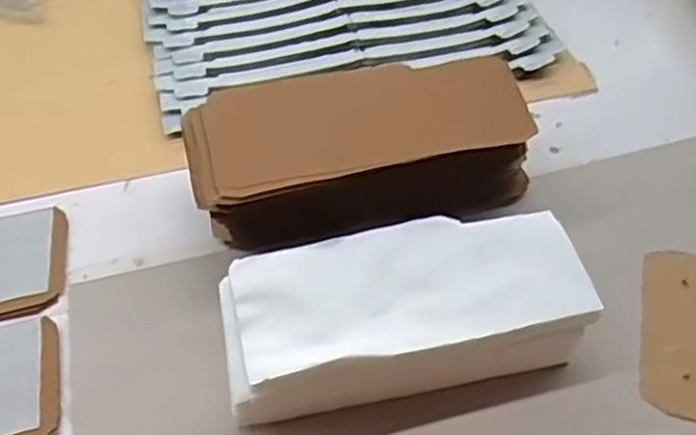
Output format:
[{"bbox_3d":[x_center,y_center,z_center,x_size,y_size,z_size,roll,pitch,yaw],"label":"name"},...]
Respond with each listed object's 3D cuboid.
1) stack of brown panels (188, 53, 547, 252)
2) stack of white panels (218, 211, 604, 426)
[{"bbox_3d":[0.009,-0.051,0.516,0.236,0.091,0.096,-11,50,-8],"label":"stack of brown panels"},{"bbox_3d":[0.036,0.064,0.443,0.224,0.054,0.114,-12,51,-8],"label":"stack of white panels"}]

